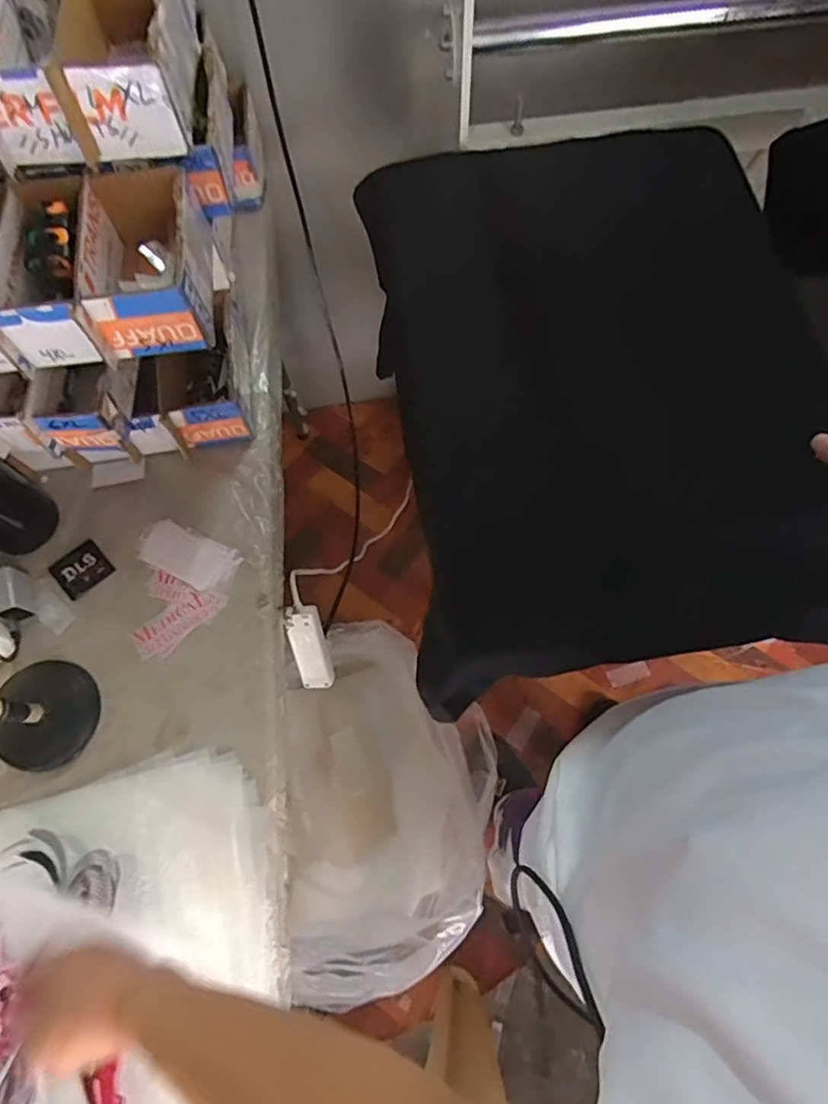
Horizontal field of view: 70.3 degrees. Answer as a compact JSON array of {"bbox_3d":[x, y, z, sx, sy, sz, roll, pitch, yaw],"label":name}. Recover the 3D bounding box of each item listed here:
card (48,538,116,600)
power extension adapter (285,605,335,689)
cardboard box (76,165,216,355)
[{"bbox_3d":[-0.381,0.020,0.674,0.057,0.004,0.054,-41,79,-11],"label":"card"},{"bbox_3d":[-0.136,0.127,0.777,0.046,0.134,0.022,-5,33,1],"label":"power extension adapter"},{"bbox_3d":[-0.253,-0.278,0.570,0.103,0.085,0.177,-11,70,-1],"label":"cardboard box"}]

